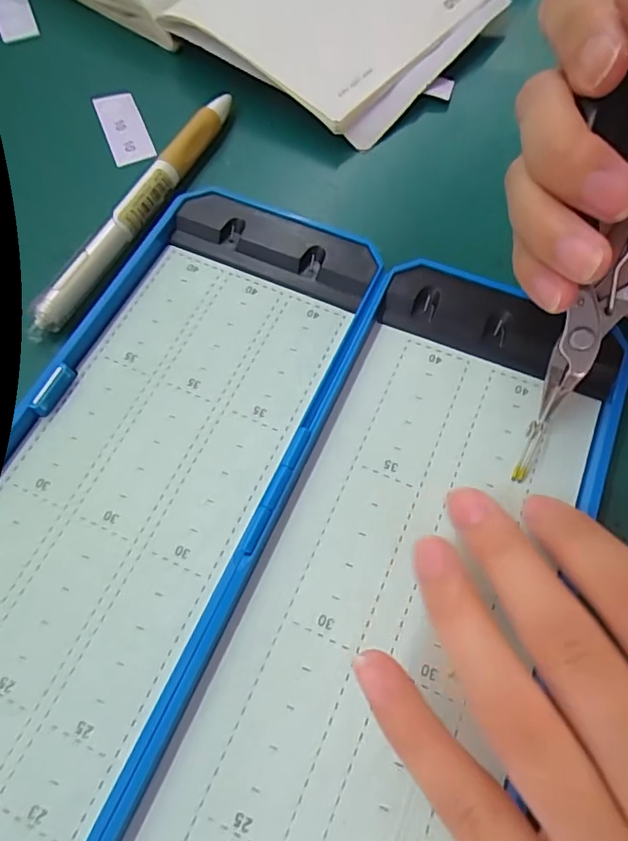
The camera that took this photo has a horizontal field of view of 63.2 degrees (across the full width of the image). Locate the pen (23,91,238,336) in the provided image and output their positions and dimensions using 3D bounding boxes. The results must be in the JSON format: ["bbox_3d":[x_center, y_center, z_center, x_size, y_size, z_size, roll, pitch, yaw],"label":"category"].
[{"bbox_3d":[-0.070,-0.088,0.206,0.009,0.009,0.136,25,68,10],"label":"pen"}]

